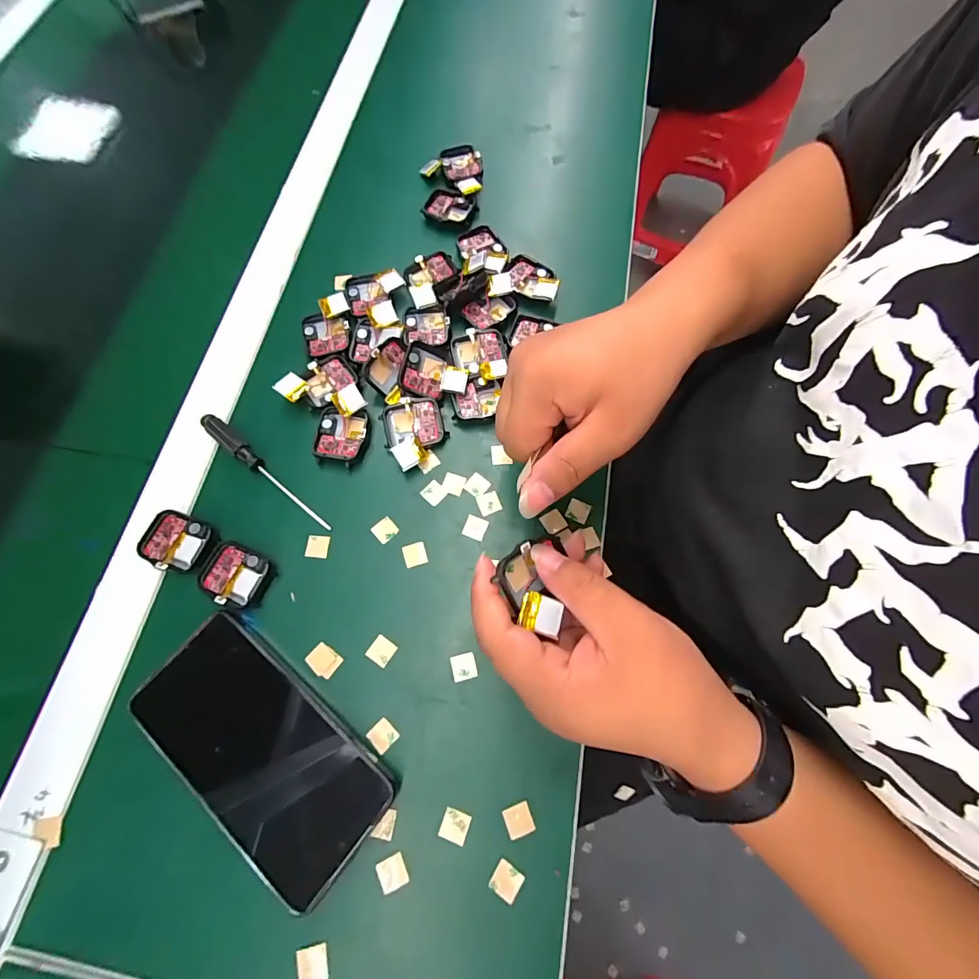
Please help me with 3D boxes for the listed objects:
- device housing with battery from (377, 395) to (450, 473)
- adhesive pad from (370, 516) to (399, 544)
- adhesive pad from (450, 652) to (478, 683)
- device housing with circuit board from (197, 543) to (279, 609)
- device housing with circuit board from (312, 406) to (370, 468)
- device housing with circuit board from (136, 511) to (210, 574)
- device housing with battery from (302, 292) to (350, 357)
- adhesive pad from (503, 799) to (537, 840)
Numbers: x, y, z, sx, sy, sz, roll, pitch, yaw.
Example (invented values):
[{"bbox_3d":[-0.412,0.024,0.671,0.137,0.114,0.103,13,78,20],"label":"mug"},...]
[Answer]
[{"bbox_3d":[-0.055,-0.042,0.324,0.045,0.018,0.050,-18,72,-4],"label":"device housing with battery"},{"bbox_3d":[-0.075,0.028,0.307,0.016,0.004,0.016,-42,75,-11],"label":"adhesive pad"},{"bbox_3d":[-0.016,0.114,0.277,0.016,0.004,0.016,-13,71,-3],"label":"adhesive pad"},{"bbox_3d":[-0.172,0.059,0.293,0.045,0.008,0.038,20,73,8],"label":"device housing with circuit board"},{"bbox_3d":[-0.111,-0.041,0.325,0.038,0.011,0.043,5,72,4],"label":"device housing with circuit board"},{"bbox_3d":[-0.220,0.035,0.299,0.043,0.006,0.037,17,73,7],"label":"device housing with circuit board"},{"bbox_3d":[-0.134,-0.134,0.352,0.038,0.011,0.050,-8,71,-1],"label":"device housing with battery"},{"bbox_3d":[0.017,0.192,0.250,0.016,0.004,0.015,-17,60,-13],"label":"adhesive pad"}]

